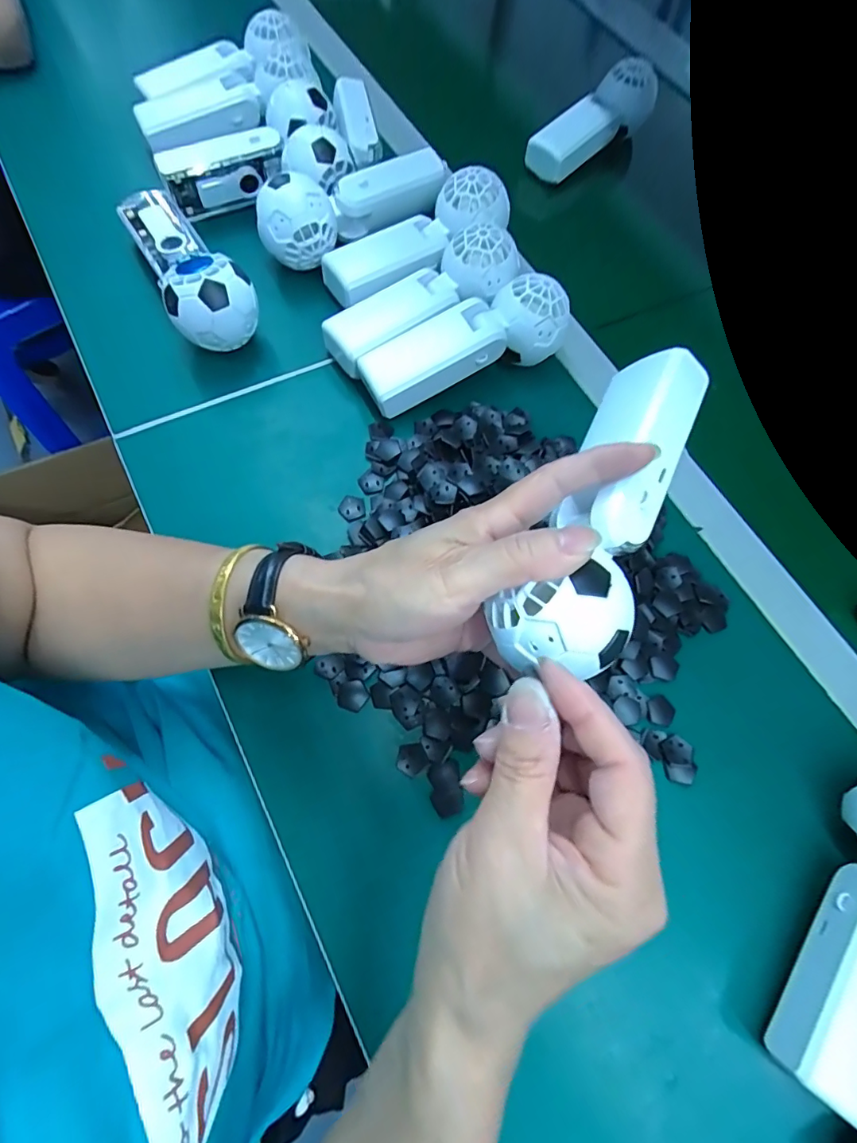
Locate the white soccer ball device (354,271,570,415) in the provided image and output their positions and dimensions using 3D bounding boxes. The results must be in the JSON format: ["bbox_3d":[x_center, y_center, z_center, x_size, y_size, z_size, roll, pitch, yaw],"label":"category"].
[{"bbox_3d":[0.029,-0.172,0.362,0.164,0.049,0.052,-23,73,-10],"label":"white soccer ball device"}]

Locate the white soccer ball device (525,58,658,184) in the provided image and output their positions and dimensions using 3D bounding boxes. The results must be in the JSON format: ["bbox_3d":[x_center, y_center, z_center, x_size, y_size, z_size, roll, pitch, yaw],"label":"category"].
[{"bbox_3d":[0.170,-0.475,0.499,0.167,0.044,0.048,-43,77,-15],"label":"white soccer ball device"}]

